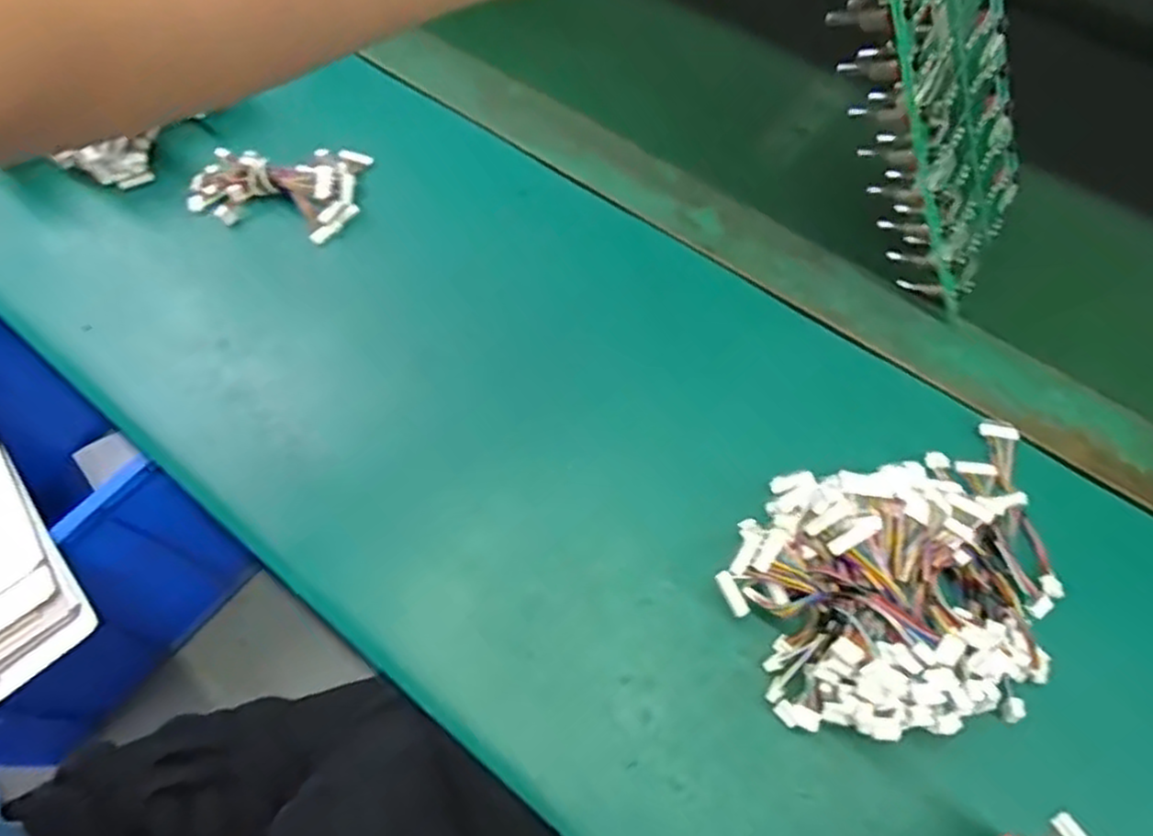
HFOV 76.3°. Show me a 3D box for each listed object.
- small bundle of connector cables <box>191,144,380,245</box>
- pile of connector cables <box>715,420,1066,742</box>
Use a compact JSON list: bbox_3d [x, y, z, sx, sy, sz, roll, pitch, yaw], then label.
[{"bbox_3d":[-0.207,-0.166,0.504,0.113,0.030,0.074,13,62,8],"label":"small bundle of connector cables"},{"bbox_3d":[0.159,0.076,0.351,0.173,0.057,0.133,-11,63,-4],"label":"pile of connector cables"}]

